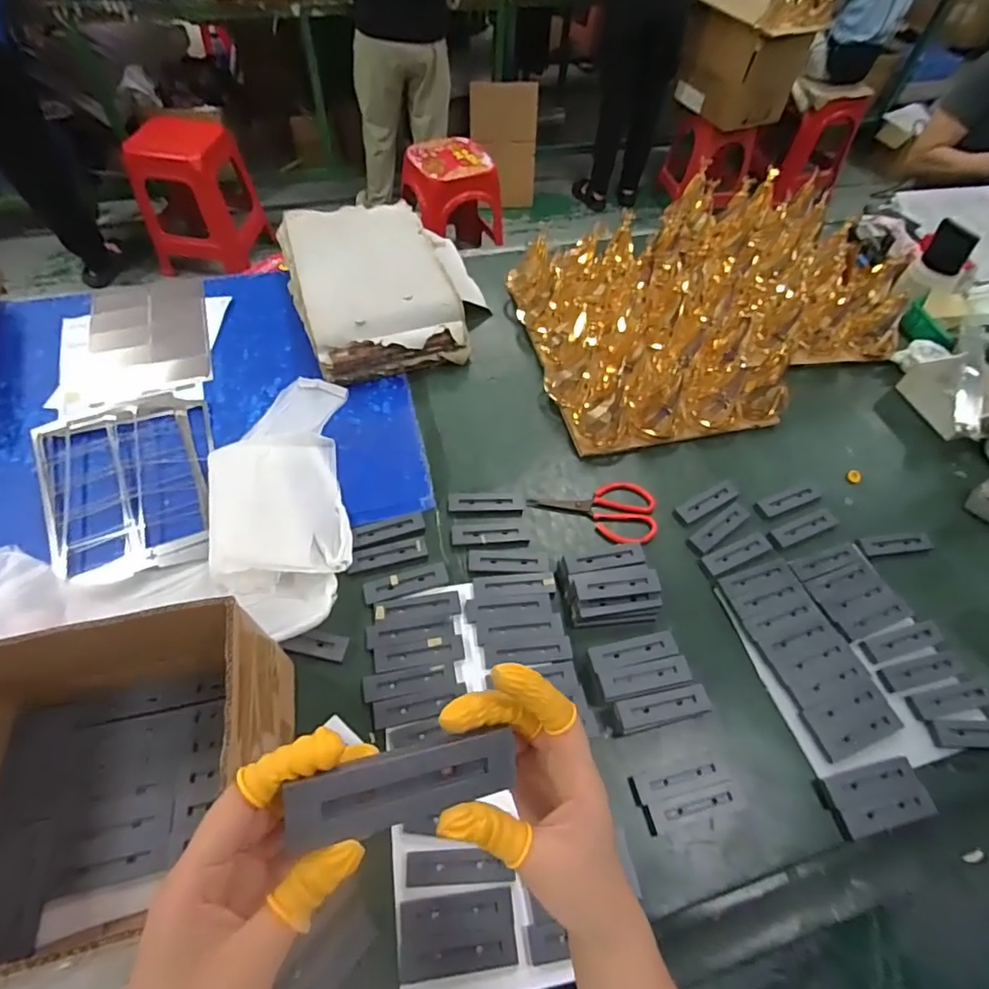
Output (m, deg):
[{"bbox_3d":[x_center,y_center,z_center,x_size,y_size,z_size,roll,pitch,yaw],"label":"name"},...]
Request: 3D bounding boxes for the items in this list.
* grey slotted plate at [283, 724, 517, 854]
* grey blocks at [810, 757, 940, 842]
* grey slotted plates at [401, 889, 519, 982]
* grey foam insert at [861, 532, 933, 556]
[{"bbox_3d":[-0.041,0.140,0.250,0.102,0.037,0.011,-2,12,-28],"label":"grey slotted plate"},{"bbox_3d":[0.427,0.338,0.589,0.125,0.014,0.060,-8,58,-9],"label":"grey blocks"},{"bbox_3d":[-0.035,0.420,0.507,0.109,0.006,0.059,-4,57,-7],"label":"grey slotted plates"},{"bbox_3d":[0.588,0.072,0.772,0.099,0.017,0.029,-2,57,-6],"label":"grey foam insert"}]

